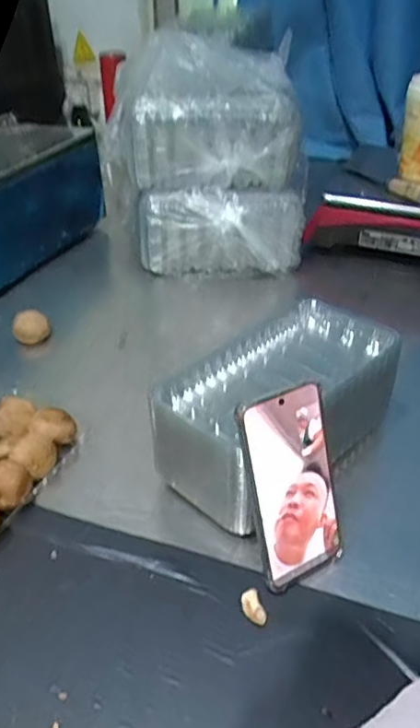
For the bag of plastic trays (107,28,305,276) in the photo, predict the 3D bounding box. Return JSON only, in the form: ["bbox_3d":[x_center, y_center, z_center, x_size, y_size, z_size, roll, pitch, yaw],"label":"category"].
[{"bbox_3d":[-0.010,-0.304,0.876,0.286,0.279,0.203,-4,36,-3],"label":"bag of plastic trays"}]

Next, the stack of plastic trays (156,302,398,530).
[{"bbox_3d":[0.072,0.042,0.578,0.131,0.103,0.258,29,46,35],"label":"stack of plastic trays"}]

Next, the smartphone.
[{"bbox_3d":[0.065,0.097,0.458,0.076,0.158,0.016,-17,16,-20],"label":"smartphone"}]

